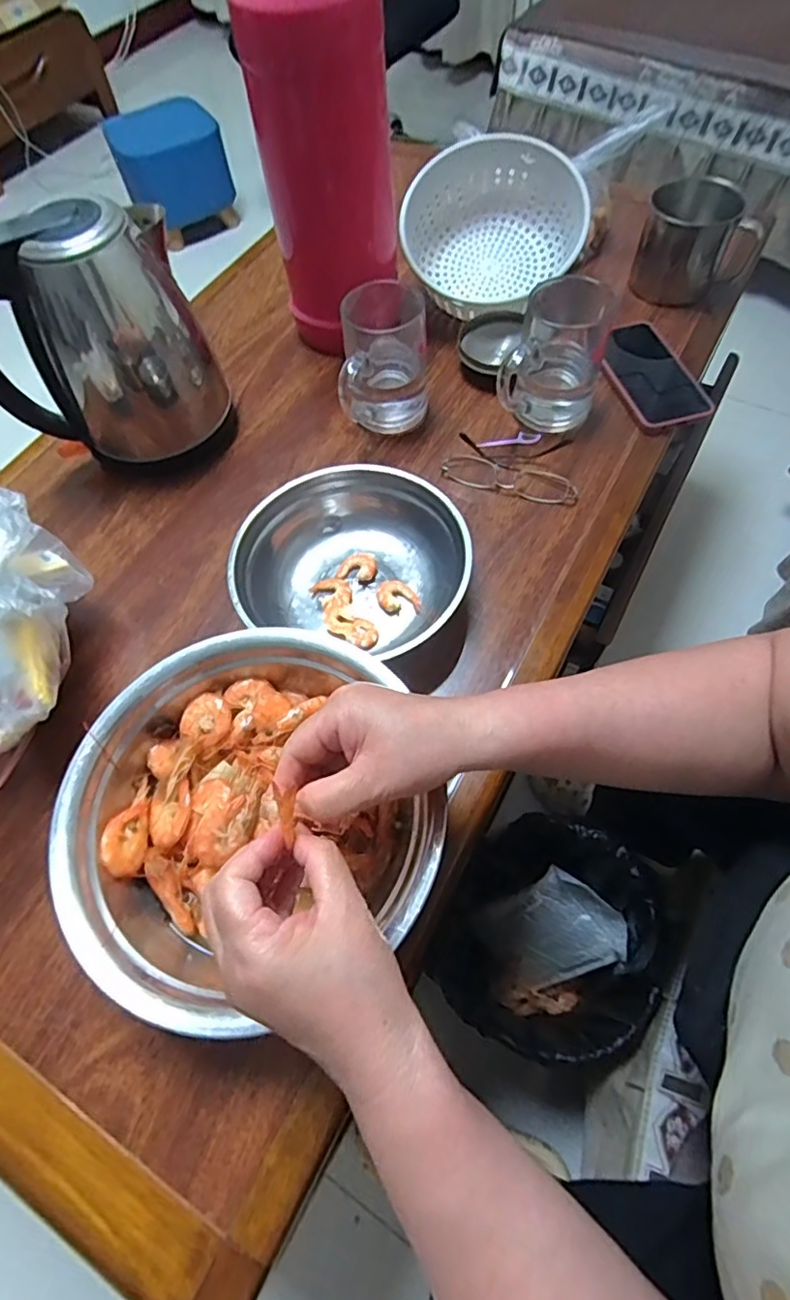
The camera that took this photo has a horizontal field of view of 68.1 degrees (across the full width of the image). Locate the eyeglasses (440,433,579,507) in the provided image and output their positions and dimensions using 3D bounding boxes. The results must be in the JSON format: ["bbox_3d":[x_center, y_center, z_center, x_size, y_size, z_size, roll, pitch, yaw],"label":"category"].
[{"bbox_3d":[0.113,-0.182,0.579,0.134,0.025,0.067,7,64,7],"label":"eyeglasses"}]

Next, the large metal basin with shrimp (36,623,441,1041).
[{"bbox_3d":[-0.099,0.113,0.417,0.243,0.082,0.234,-1,63,3],"label":"large metal basin with shrimp"}]

